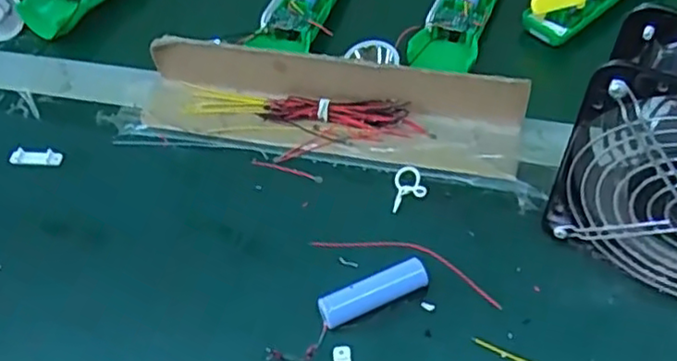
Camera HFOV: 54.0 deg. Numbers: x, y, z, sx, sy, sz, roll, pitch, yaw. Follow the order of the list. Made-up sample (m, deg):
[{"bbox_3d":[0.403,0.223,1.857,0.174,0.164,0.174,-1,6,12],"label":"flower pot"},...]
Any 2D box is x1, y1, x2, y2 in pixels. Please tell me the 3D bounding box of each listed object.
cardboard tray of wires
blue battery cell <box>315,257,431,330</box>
[{"bbox_3d":[-0.012,-0.056,0.476,0.281,0.036,0.071,7,55,10],"label":"cardboard tray of wires"},{"bbox_3d":[0.021,0.067,0.394,0.065,0.015,0.020,-24,55,-13],"label":"blue battery cell"}]

